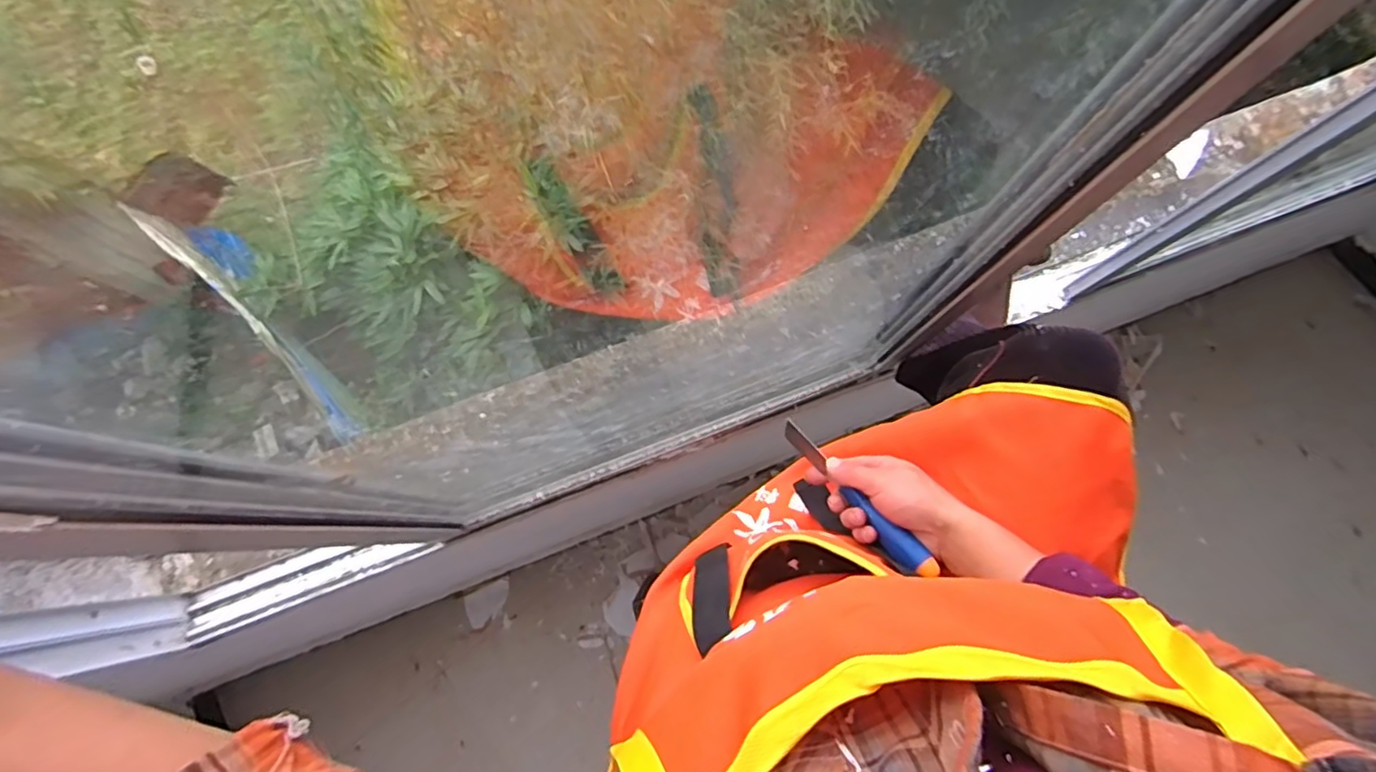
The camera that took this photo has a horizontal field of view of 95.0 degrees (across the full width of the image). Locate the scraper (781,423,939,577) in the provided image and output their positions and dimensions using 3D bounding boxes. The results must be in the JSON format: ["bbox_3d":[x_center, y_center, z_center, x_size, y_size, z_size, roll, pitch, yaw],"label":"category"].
[{"bbox_3d":[0.142,0.094,0.544,0.021,0.019,0.179,-33,53,-7],"label":"scraper"}]

